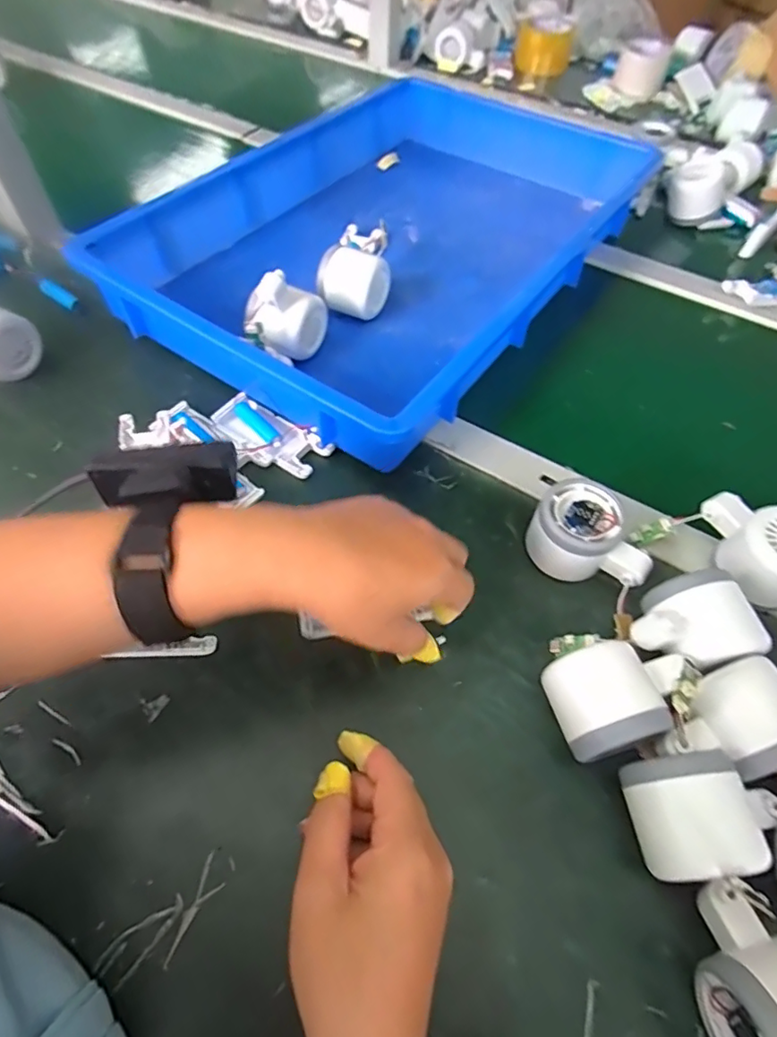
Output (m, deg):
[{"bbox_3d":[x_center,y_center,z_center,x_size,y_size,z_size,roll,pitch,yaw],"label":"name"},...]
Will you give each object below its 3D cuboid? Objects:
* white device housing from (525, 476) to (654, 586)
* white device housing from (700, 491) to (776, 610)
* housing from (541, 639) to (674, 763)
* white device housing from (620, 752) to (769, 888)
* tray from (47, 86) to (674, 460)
[{"bbox_3d":[0.140,0.020,0.385,0.057,0.052,0.081,-25,60,-18],"label":"white device housing"},{"bbox_3d":[0.259,0.021,0.378,0.082,0.050,0.056,32,61,19],"label":"white device housing"},{"bbox_3d":[0.123,0.109,0.319,0.055,0.056,0.058,-13,58,-9],"label":"housing"},{"bbox_3d":[0.158,0.159,0.285,0.055,0.055,0.055,-4,57,-4],"label":"white device housing"},{"bbox_3d":[0.011,-0.303,0.556,0.359,0.084,0.531,32,62,18],"label":"tray"}]

